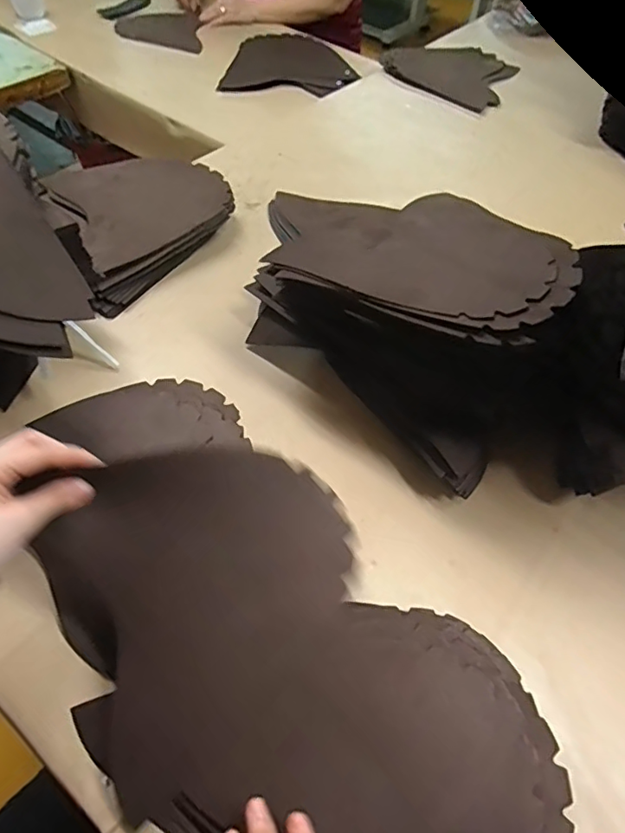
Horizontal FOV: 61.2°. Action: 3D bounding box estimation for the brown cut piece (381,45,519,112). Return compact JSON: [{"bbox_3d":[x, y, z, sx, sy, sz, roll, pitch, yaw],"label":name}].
[{"bbox_3d":[0.288,-0.722,1.093,0.251,0.015,0.247,29,57,16],"label":"brown cut piece"}]

